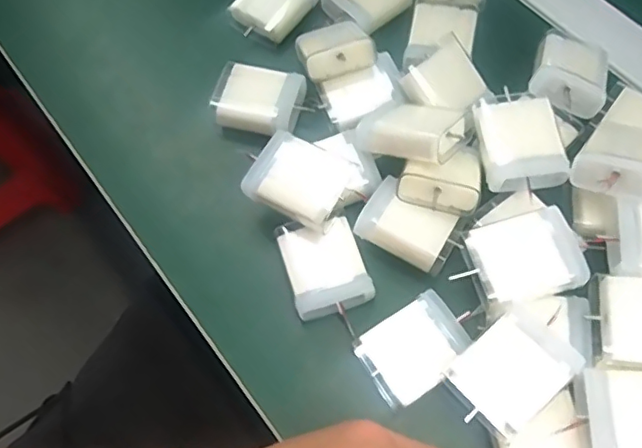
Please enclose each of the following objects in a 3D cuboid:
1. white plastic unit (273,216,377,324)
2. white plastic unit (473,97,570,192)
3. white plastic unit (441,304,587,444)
[{"bbox_3d":[0.002,0.022,0.309,0.040,0.013,0.050,-15,66,-6],"label":"white plastic unit"},{"bbox_3d":[0.107,-0.044,0.313,0.042,0.017,0.050,-6,65,-1],"label":"white plastic unit"},{"bbox_3d":[0.089,0.068,0.268,0.052,0.016,0.040,-46,73,0],"label":"white plastic unit"}]

